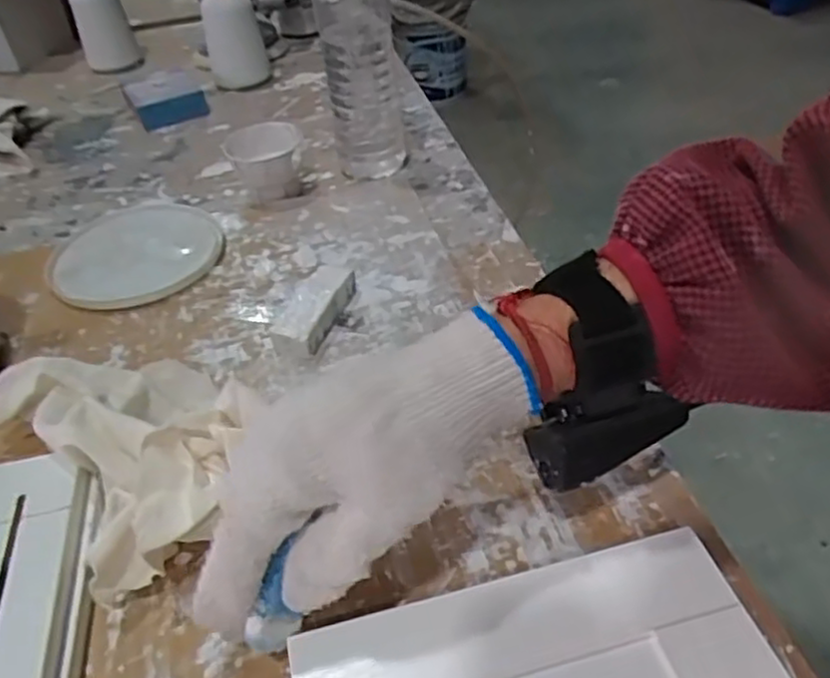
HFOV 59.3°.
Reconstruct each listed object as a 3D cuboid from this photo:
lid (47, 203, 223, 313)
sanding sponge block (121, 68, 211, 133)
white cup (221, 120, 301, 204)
[{"bbox_3d":[-0.210,-0.068,0.550,0.120,0.013,0.137,-19,42,-16],"label":"lid"},{"bbox_3d":[-0.264,-0.259,0.777,0.073,0.027,0.096,-22,43,-19],"label":"sanding sponge block"},{"bbox_3d":[-0.122,-0.144,0.604,0.060,0.049,0.061,-3,40,3],"label":"white cup"}]

